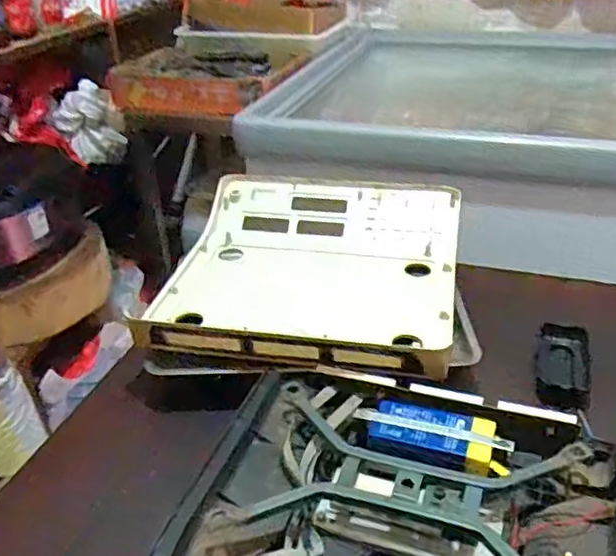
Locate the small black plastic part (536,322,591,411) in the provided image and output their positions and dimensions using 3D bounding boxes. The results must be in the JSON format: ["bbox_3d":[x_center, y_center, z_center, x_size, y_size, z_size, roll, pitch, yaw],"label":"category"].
[{"bbox_3d":[0.274,0.094,0.695,0.053,0.023,0.120,8,33,15],"label":"small black plastic part"}]

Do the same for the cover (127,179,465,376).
[{"bbox_3d":[0.003,-0.016,0.767,0.329,0.062,0.349,5,32,12],"label":"cover"}]

